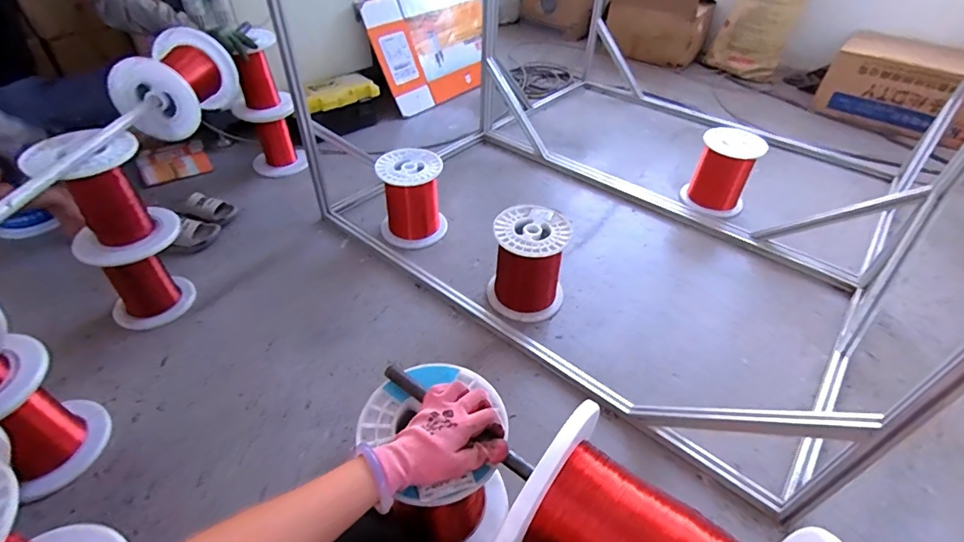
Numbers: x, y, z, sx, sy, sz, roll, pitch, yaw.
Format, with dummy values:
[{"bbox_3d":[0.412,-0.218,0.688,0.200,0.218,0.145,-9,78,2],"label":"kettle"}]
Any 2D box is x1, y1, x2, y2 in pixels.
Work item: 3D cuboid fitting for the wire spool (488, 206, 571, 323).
[{"bbox_3d":[0.125,-0.018,1.241,0.203,0.229,0.210,9,45,7],"label":"wire spool"}]

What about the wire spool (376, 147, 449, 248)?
[{"bbox_3d":[-0.215,-0.225,1.444,0.189,0.233,0.202,1,44,-1],"label":"wire spool"}]

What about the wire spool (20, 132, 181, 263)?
[{"bbox_3d":[-0.868,-0.174,1.067,0.205,0.241,0.219,-31,52,-31],"label":"wire spool"}]

